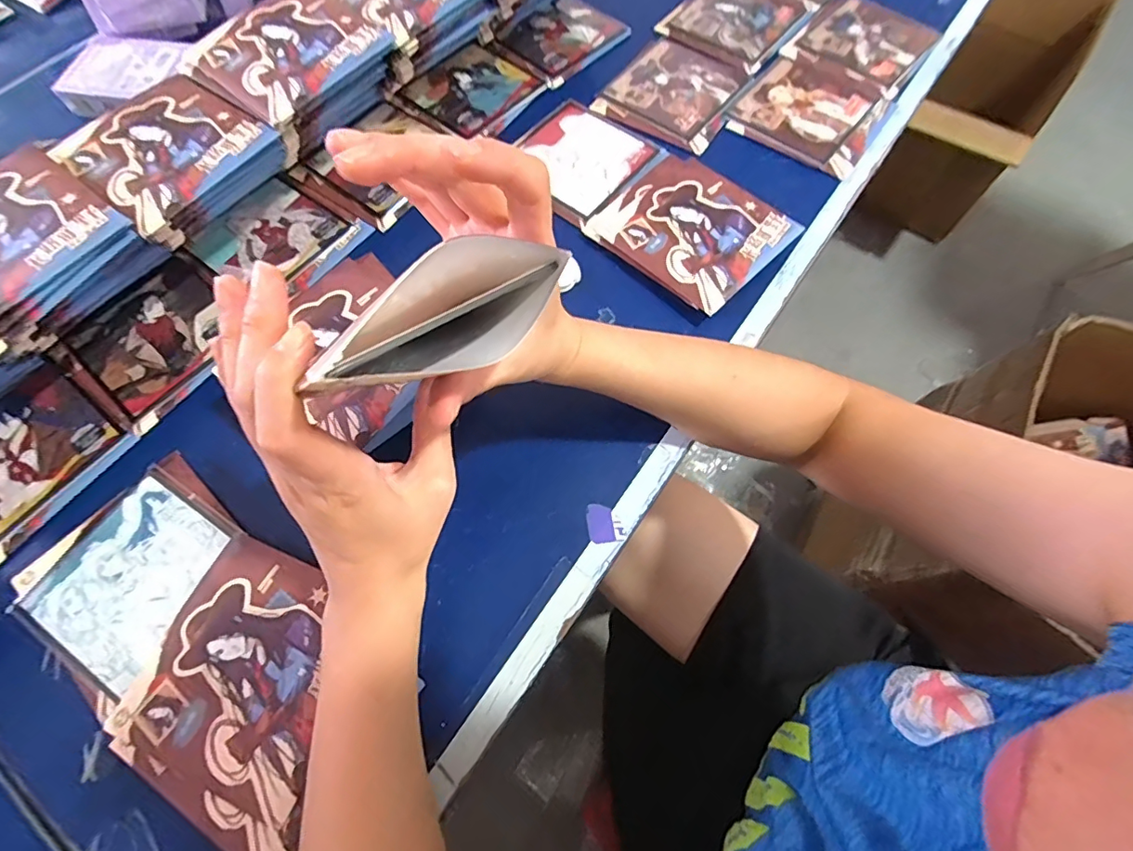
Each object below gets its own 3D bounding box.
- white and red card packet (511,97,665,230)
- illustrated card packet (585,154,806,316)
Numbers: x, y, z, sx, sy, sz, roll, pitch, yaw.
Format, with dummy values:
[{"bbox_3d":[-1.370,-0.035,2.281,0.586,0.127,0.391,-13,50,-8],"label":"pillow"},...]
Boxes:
[{"bbox_3d":[0.013,-0.241,0.460,0.115,0.006,0.112,-43,74,-15],"label":"white and red card packet"},{"bbox_3d":[0.099,-0.162,0.420,0.137,0.018,0.116,42,74,15],"label":"illustrated card packet"}]

